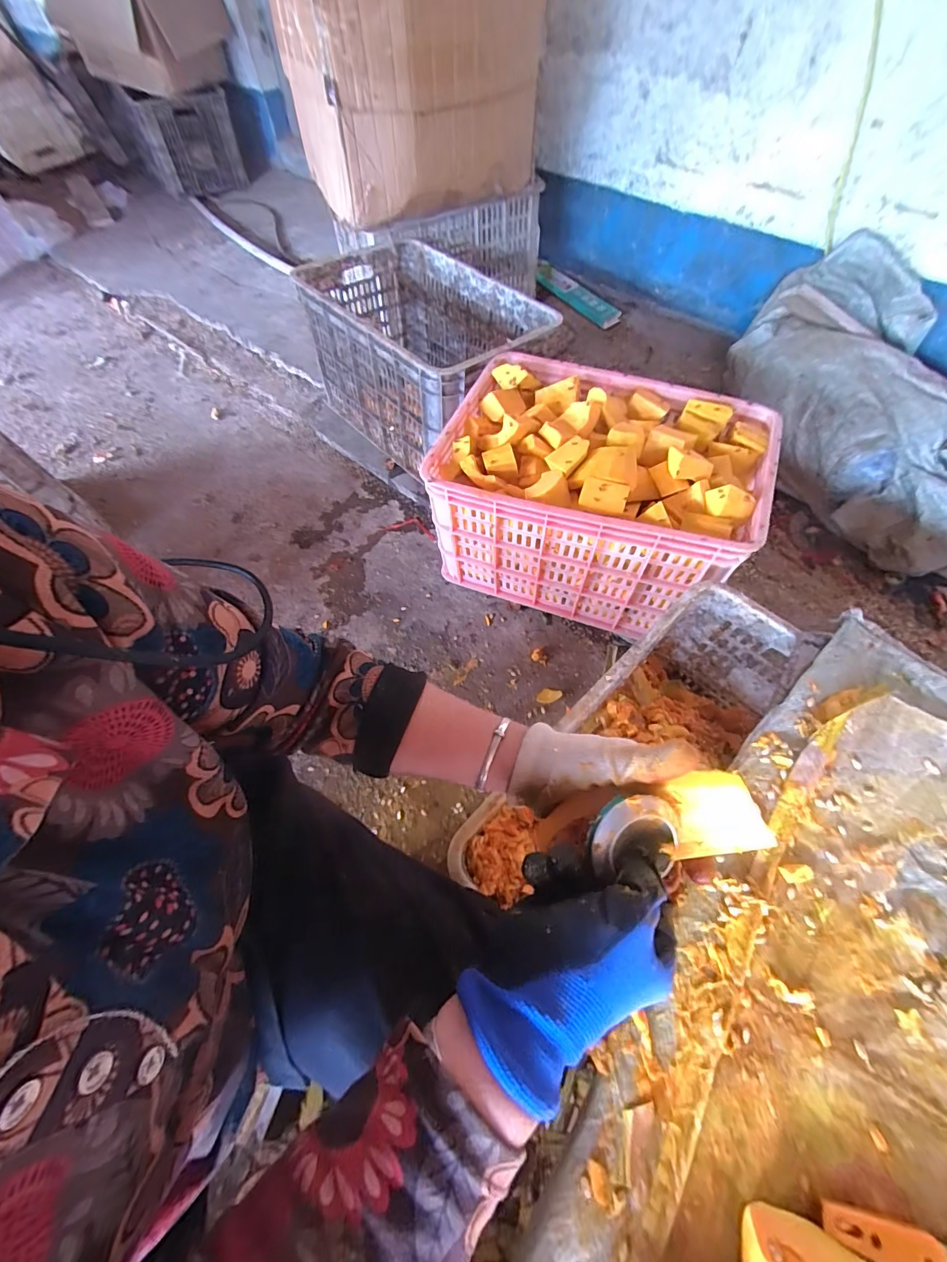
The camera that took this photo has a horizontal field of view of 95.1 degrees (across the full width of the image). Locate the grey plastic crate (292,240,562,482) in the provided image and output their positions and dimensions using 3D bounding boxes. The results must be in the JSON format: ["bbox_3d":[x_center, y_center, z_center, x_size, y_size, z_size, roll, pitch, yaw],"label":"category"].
[{"bbox_3d":[-0.116,-0.663,1.044,0.380,0.272,0.562,-39,68,-18],"label":"grey plastic crate"}]

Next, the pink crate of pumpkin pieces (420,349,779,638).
[{"bbox_3d":[0.218,-0.240,0.812,0.490,0.297,0.366,21,65,12],"label":"pink crate of pumpkin pieces"}]

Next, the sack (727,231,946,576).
[{"bbox_3d":[0.852,-0.476,0.938,0.350,0.233,0.720,-13,77,-5],"label":"sack"}]

